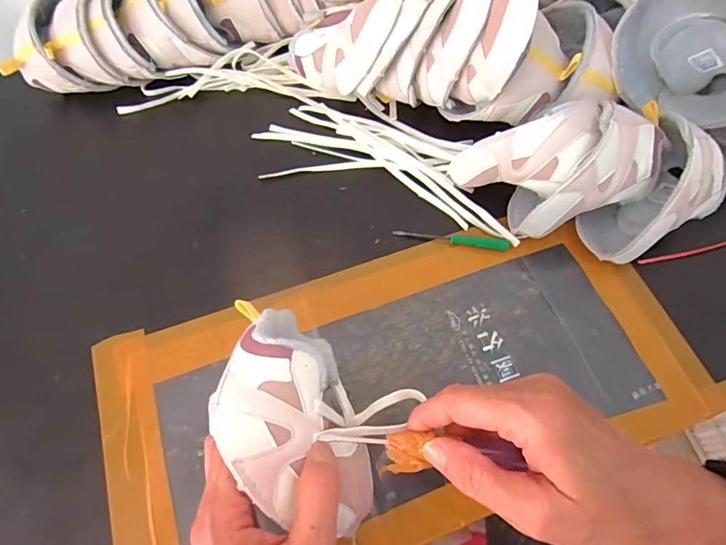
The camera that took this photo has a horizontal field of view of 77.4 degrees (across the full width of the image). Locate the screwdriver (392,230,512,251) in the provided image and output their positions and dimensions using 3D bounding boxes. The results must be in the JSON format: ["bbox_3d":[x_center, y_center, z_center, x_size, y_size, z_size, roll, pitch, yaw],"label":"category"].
[{"bbox_3d":[0.077,-0.030,0.392,0.098,0.006,0.011,7,64,6],"label":"screwdriver"}]

